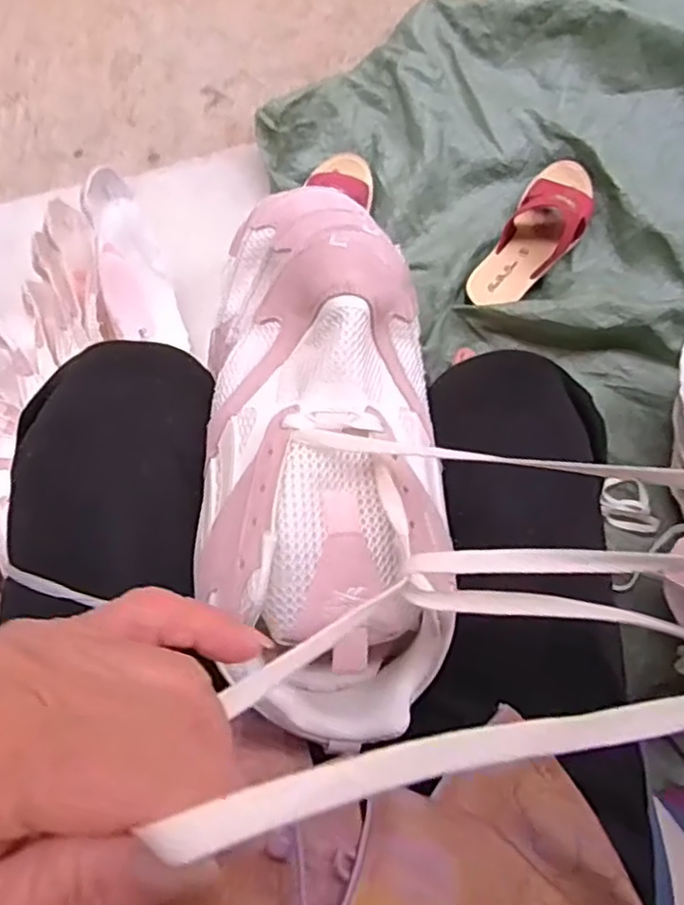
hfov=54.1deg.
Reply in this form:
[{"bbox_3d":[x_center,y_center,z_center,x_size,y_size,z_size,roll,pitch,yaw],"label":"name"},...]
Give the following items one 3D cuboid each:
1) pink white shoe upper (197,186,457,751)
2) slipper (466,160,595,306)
[{"bbox_3d":[-0.013,-0.008,0.342,0.119,0.065,0.285,-5,79,-2],"label":"pink white shoe upper"},{"bbox_3d":[0.242,-0.267,0.822,0.089,0.060,0.229,31,81,5],"label":"slipper"}]

